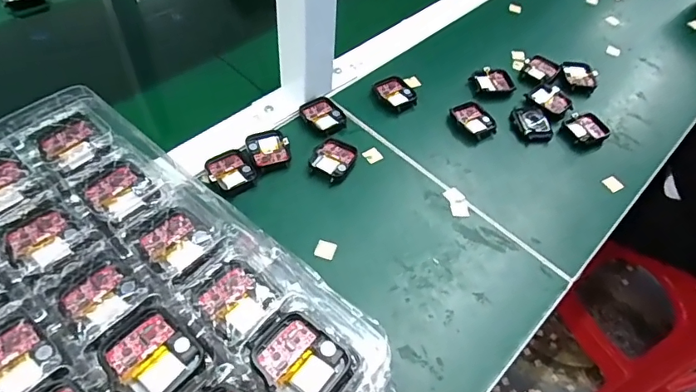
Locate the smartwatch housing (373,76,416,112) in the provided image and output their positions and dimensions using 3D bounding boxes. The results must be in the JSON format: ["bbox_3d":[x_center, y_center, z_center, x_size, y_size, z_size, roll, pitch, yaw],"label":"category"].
[{"bbox_3d":[0.052,-0.111,0.516,0.039,0.007,0.047,-21,57,-20],"label":"smartwatch housing"}]

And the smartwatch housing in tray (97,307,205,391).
[{"bbox_3d":[-0.097,0.077,0.233,0.042,0.006,0.038,36,58,21],"label":"smartwatch housing in tray"}]

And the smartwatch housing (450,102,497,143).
[{"bbox_3d":[0.132,-0.079,0.501,0.037,0.008,0.047,-26,59,-23],"label":"smartwatch housing"}]

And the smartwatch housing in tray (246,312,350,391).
[{"bbox_3d":[-0.026,0.080,0.237,0.046,0.007,0.035,34,57,19],"label":"smartwatch housing in tray"}]

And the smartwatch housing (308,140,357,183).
[{"bbox_3d":[-0.015,-0.034,0.453,0.039,0.008,0.045,25,55,14],"label":"smartwatch housing"}]

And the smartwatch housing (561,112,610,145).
[{"bbox_3d":[0.251,-0.071,0.504,0.043,0.011,0.039,-24,58,-21],"label":"smartwatch housing"}]

